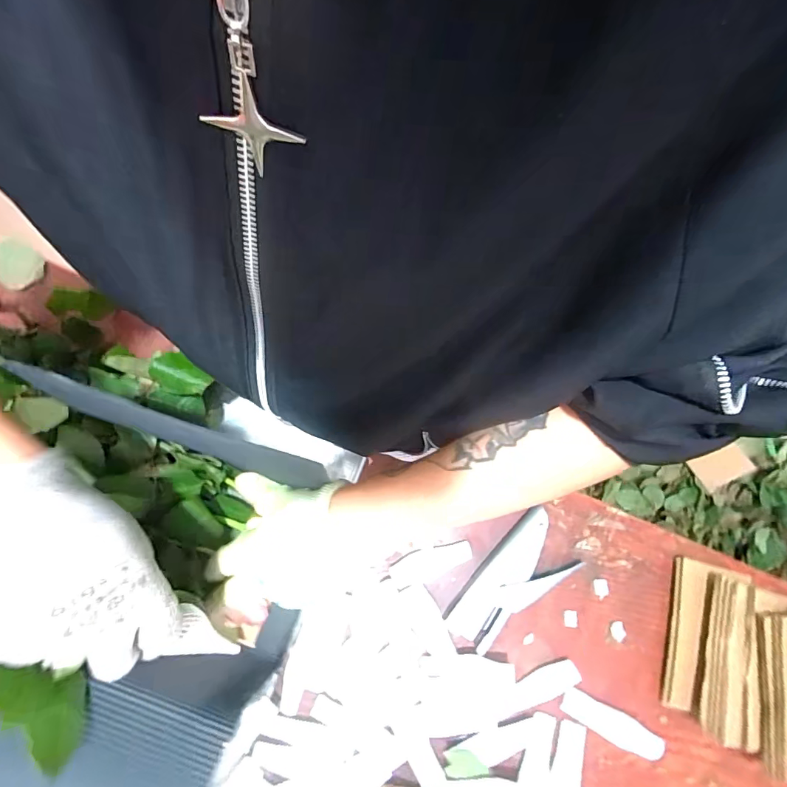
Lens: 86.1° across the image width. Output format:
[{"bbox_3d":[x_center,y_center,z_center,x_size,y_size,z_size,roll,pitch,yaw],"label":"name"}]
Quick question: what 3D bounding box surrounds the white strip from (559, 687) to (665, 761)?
[{"bbox_3d":[0.211,0.320,0.408,0.096,0.009,0.028,28,76,6],"label":"white strip"}]

